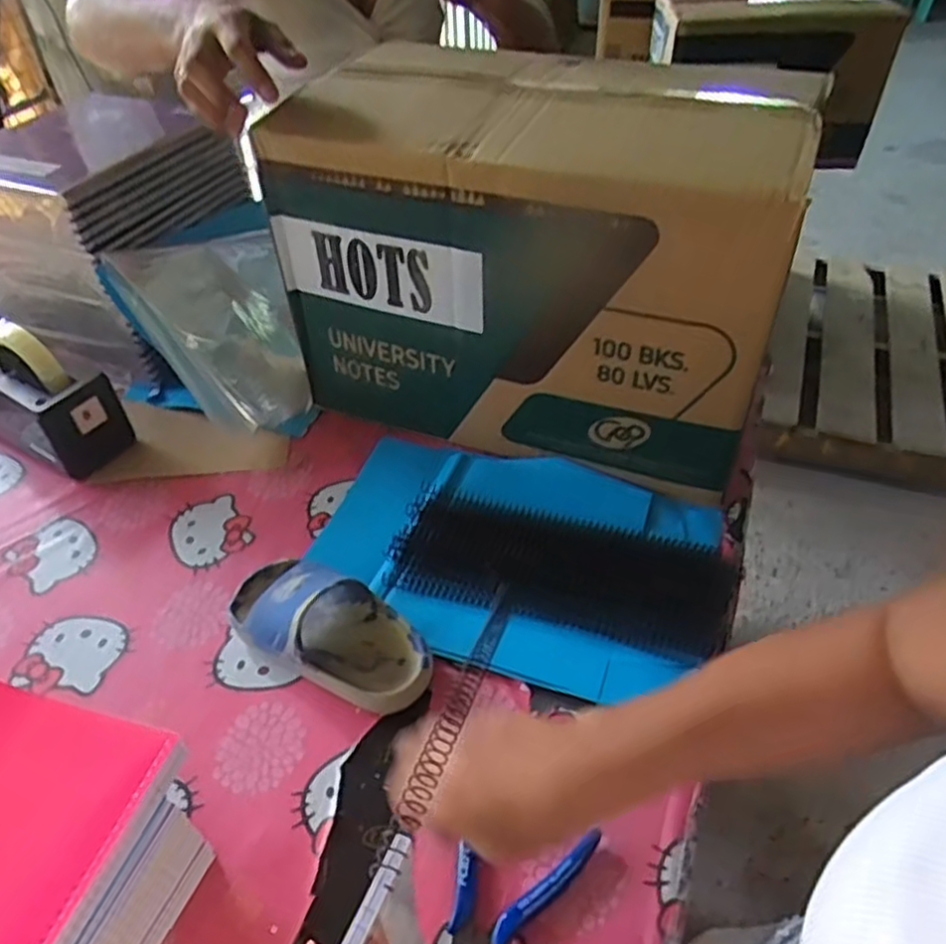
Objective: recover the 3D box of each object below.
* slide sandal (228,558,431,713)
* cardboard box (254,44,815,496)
[{"bbox_3d":[-0.114,0.120,0.567,0.180,0.051,0.083,22,49,25],"label":"slide sandal"},{"bbox_3d":[0.064,-0.191,0.692,0.433,0.306,0.228,17,47,21],"label":"cardboard box"}]

